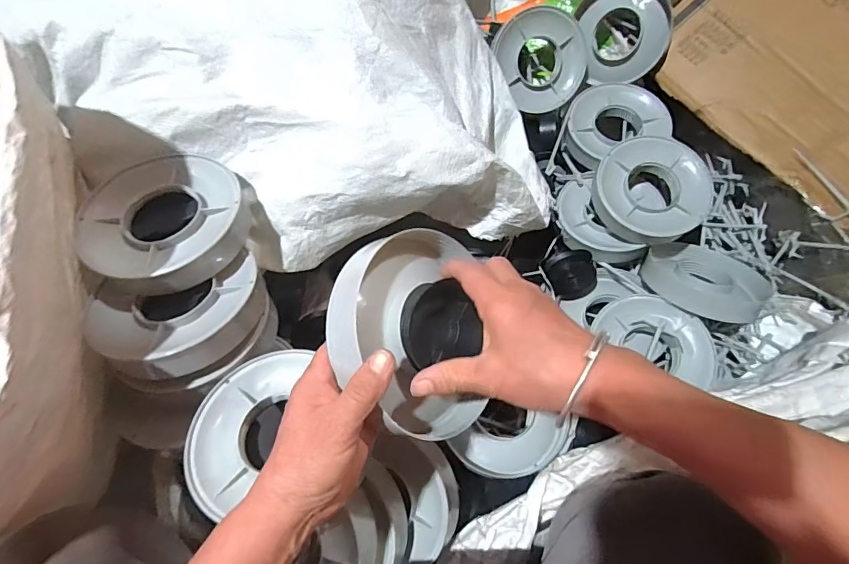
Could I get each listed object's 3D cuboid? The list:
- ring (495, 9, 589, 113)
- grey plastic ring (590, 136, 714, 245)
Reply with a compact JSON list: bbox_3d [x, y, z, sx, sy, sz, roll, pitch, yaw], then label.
[{"bbox_3d":[0.185,-0.357,0.721,0.151,0.022,0.149,-1,109,-3],"label":"ring"},{"bbox_3d":[0.320,-0.128,0.642,0.150,0.064,0.151,-36,79,-5],"label":"grey plastic ring"}]

